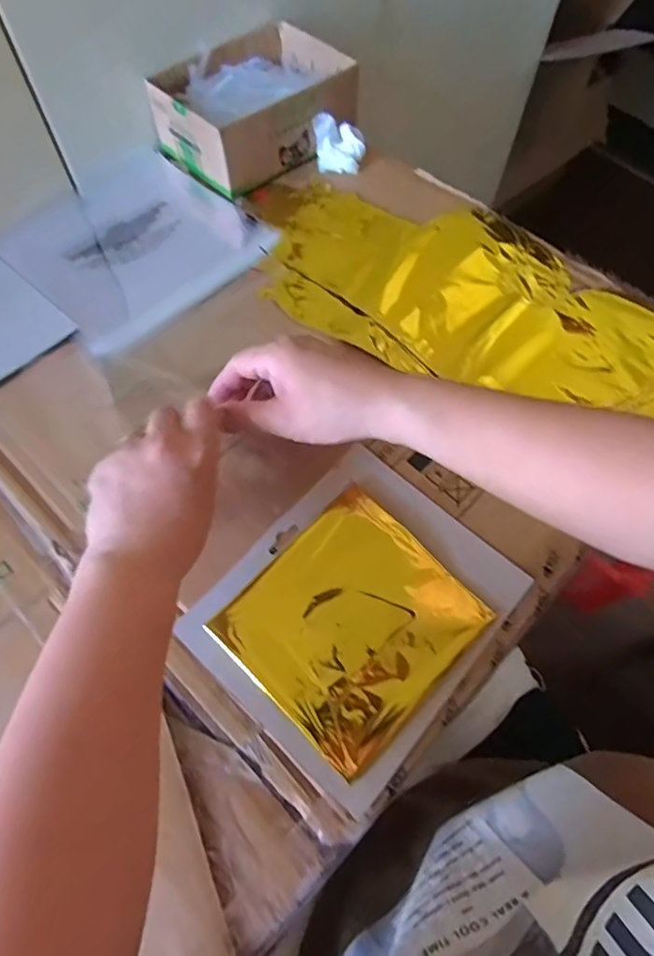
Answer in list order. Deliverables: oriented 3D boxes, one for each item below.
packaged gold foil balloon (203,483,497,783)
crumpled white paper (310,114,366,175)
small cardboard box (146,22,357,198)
[{"bbox_3d":[0.017,0.093,0.352,0.130,0.015,0.141,41,69,18],"label":"packaged gold foil balloon"},{"bbox_3d":[0.012,-0.351,0.557,0.053,0.042,0.033,1,62,0],"label":"crumpled white paper"},{"bbox_3d":[-0.072,-0.394,0.561,0.148,0.067,0.193,41,69,18],"label":"small cardboard box"}]

